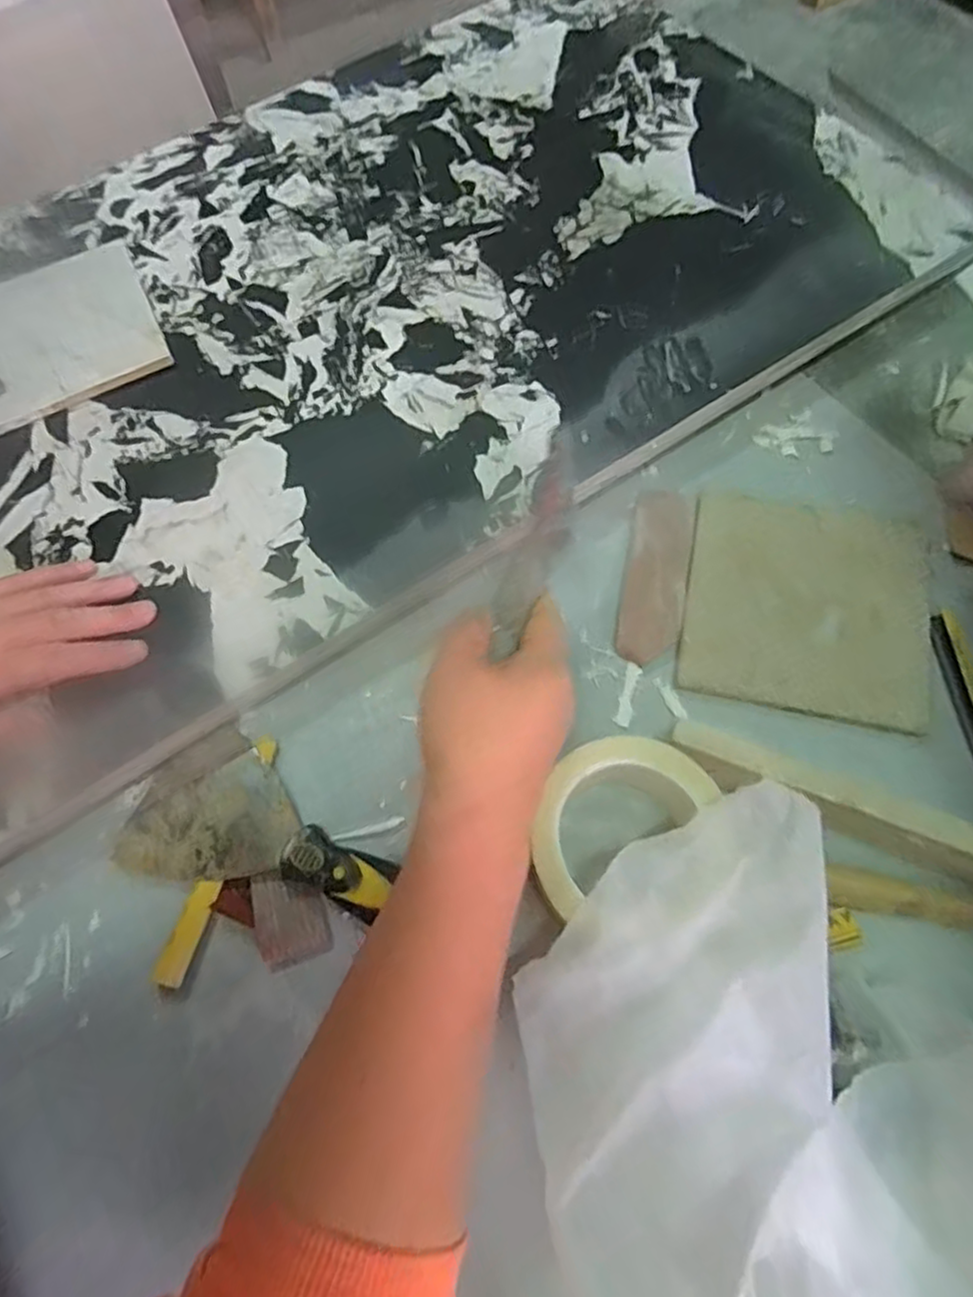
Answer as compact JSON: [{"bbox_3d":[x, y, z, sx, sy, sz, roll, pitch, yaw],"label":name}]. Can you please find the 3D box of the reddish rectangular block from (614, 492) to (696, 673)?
[{"bbox_3d":[0.117,-0.054,0.457,0.042,0.012,0.137,11,68,7],"label":"reddish rectangular block"}]

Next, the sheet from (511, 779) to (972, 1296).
[{"bbox_3d":[0.145,0.225,0.278,0.200,0.071,0.299,-38,71,-12],"label":"sheet"}]

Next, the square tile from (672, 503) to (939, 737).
[{"bbox_3d":[0.209,-0.029,0.433,0.149,0.008,0.147,12,68,8],"label":"square tile"}]

